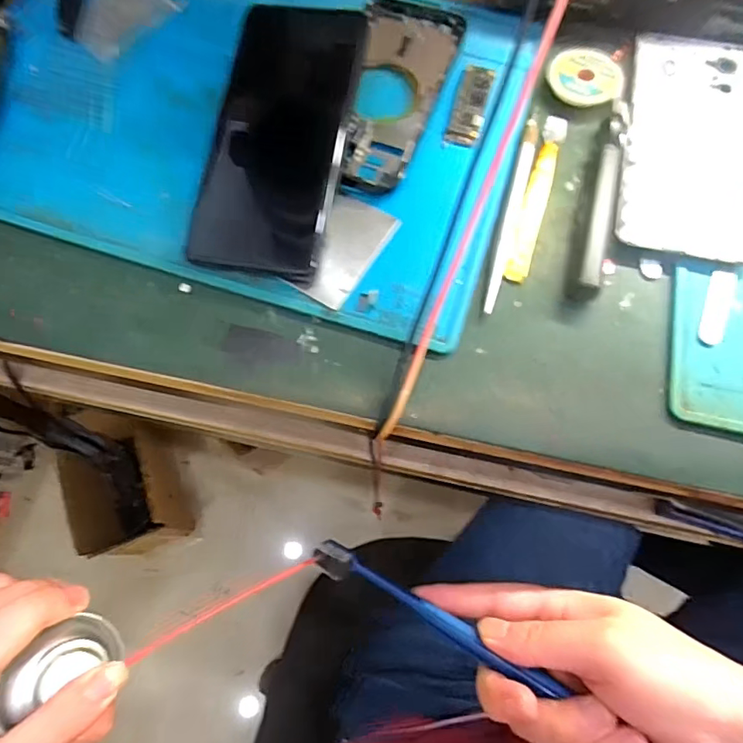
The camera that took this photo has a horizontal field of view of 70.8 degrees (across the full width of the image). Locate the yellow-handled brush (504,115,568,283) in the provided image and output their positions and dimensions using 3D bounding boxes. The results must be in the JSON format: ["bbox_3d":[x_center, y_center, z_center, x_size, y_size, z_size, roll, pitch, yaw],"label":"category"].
[{"bbox_3d":[0.098,-0.105,0.308,0.015,0.010,0.122,17,72,7],"label":"yellow-handled brush"}]

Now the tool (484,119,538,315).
[{"bbox_3d":[0.081,-0.092,0.299,0.009,0.005,0.132,15,72,6],"label":"tool"}]

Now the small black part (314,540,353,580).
[{"bbox_3d":[-0.023,0.111,0.309,0.022,0.017,0.017,30,75,8],"label":"small black part"}]

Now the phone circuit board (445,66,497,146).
[{"bbox_3d":[0.063,-0.166,0.325,0.020,0.006,0.061,16,72,7],"label":"phone circuit board"}]

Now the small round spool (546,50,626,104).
[{"bbox_3d":[0.134,-0.187,0.328,0.047,0.010,0.047,0,71,1],"label":"small round spool"}]

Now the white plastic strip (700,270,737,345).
[{"bbox_3d":[0.185,-0.035,0.278,0.013,0.004,0.045,20,72,8],"label":"white plastic strip"}]

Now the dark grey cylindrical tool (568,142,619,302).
[{"bbox_3d":[0.127,-0.084,0.293,0.014,0.012,0.100,16,74,4],"label":"dark grey cylindrical tool"}]

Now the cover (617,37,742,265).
[{"bbox_3d":[0.190,-0.138,0.310,0.076,0.006,0.158,12,71,5],"label":"cover"}]

